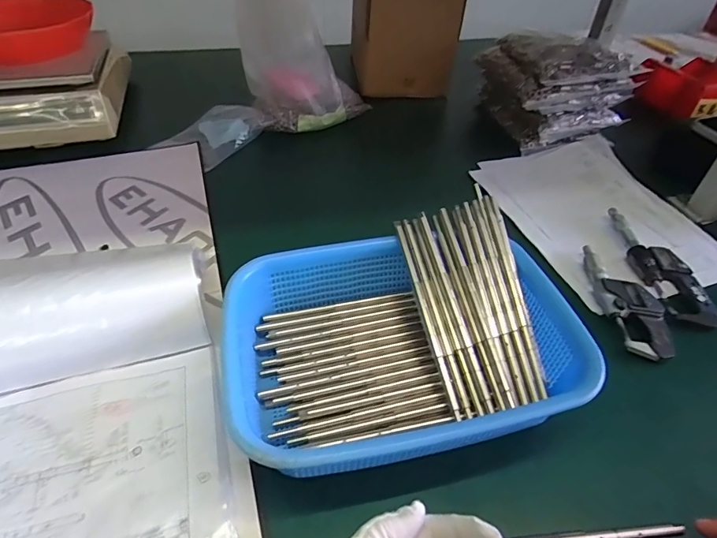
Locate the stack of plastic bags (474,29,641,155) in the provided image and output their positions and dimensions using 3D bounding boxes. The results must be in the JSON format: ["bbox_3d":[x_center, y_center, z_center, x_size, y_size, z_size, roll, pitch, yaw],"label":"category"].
[{"bbox_3d":[0.318,-0.316,0.740,0.170,0.138,0.208,-6,45,-9],"label":"stack of plastic bags"}]

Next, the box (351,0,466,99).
[{"bbox_3d":[0.087,-0.479,0.868,0.176,0.176,0.253,-2,44,-5],"label":"box"}]

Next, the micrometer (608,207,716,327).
[{"bbox_3d":[0.349,-0.008,0.509,0.054,0.019,0.177,1,43,-2],"label":"micrometer"}]

